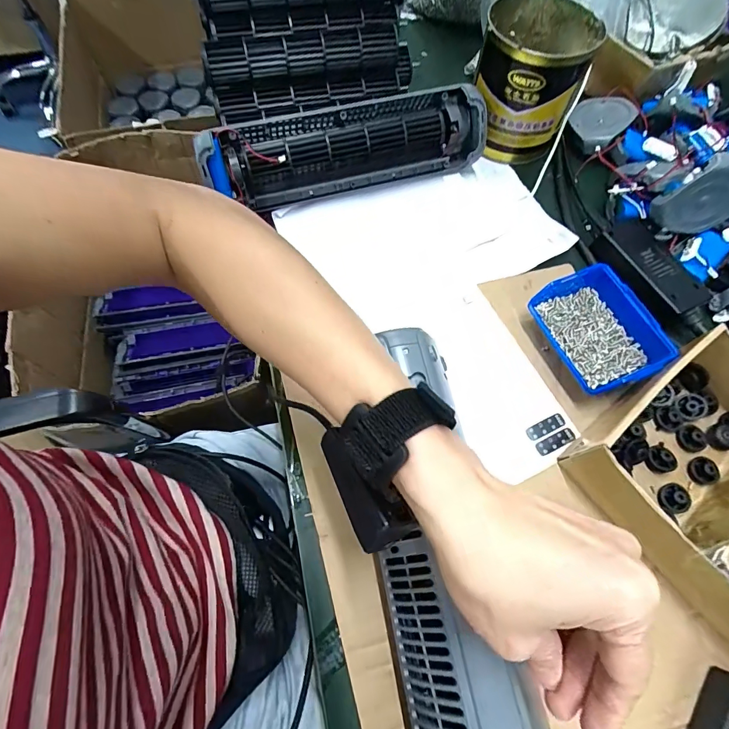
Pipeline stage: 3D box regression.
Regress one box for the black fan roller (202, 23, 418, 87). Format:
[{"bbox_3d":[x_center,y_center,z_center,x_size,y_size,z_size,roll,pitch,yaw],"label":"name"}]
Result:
[{"bbox_3d":[-0.067,-0.364,0.475,0.224,0.048,0.048,-19,68,-10],"label":"black fan roller"}]

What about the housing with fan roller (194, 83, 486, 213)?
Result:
[{"bbox_3d":[-0.021,-0.241,0.458,0.304,0.068,0.073,-15,68,-9],"label":"housing with fan roller"}]

